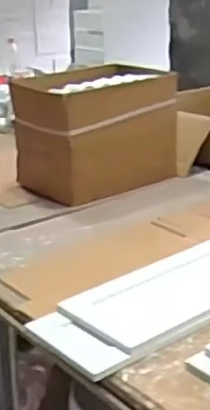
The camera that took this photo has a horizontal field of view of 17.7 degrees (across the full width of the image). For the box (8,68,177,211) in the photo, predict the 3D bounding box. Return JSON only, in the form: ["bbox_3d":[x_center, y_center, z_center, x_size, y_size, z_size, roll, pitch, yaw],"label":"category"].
[{"bbox_3d":[-0.037,-0.197,1.706,0.382,0.281,0.225,-15,24,-32],"label":"box"}]

